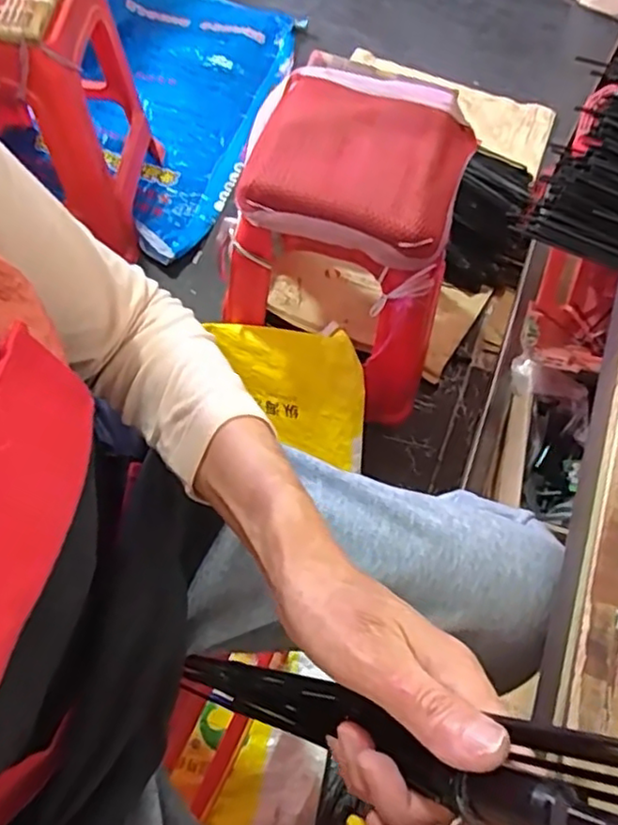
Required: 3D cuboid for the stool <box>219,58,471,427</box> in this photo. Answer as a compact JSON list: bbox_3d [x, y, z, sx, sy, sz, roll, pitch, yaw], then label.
[{"bbox_3d":[0.075,-0.274,1.092,0.349,0.439,0.298,24,65,8],"label":"stool"}]

